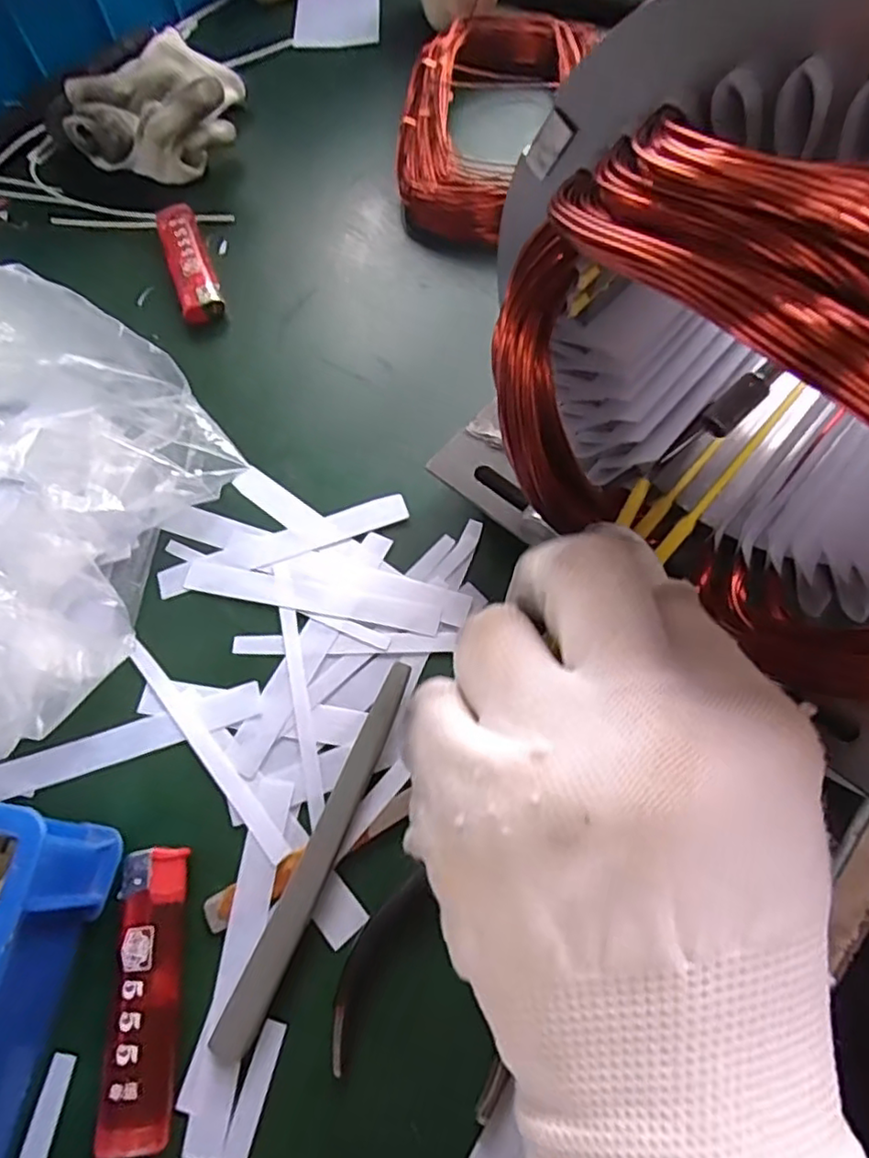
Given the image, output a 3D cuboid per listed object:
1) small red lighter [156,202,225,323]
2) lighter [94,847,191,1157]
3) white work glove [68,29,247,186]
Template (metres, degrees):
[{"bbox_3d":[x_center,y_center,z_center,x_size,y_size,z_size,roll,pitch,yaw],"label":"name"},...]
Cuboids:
[{"bbox_3d":[-0.132,-0.171,0.344,0.021,0.013,0.087,-20,67,-6],"label":"small red lighter"},{"bbox_3d":[-0.093,0.132,0.205,0.020,0.010,0.082,-5,66,1],"label":"lighter"},{"bbox_3d":[-0.164,-0.284,0.379,0.093,0.044,0.110,-4,66,1],"label":"white work glove"}]

